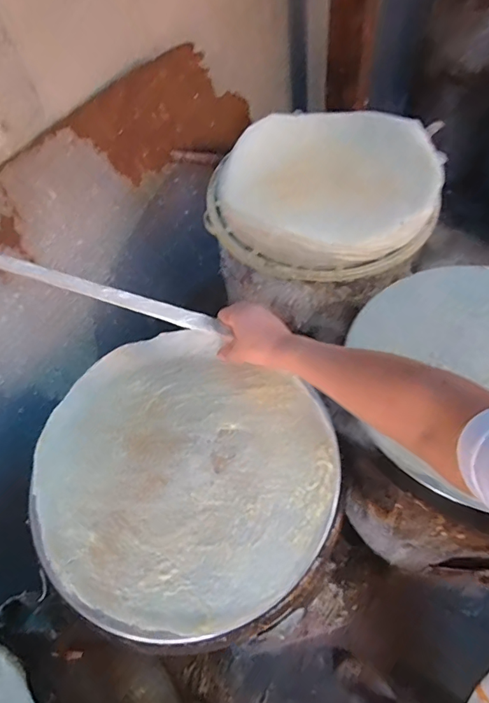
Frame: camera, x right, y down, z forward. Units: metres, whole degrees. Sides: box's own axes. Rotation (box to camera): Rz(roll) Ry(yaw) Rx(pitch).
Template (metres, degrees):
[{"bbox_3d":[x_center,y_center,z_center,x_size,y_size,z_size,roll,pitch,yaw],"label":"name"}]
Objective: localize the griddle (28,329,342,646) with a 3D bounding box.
[{"bbox_3d":[-0.080,0.138,0.557,0.360,0.012,0.343,37,67,24],"label":"griddle"}]

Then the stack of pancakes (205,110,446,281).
[{"bbox_3d":[0.135,-0.293,0.806,0.408,0.080,0.375,5,56,11],"label":"stack of pancakes"}]

